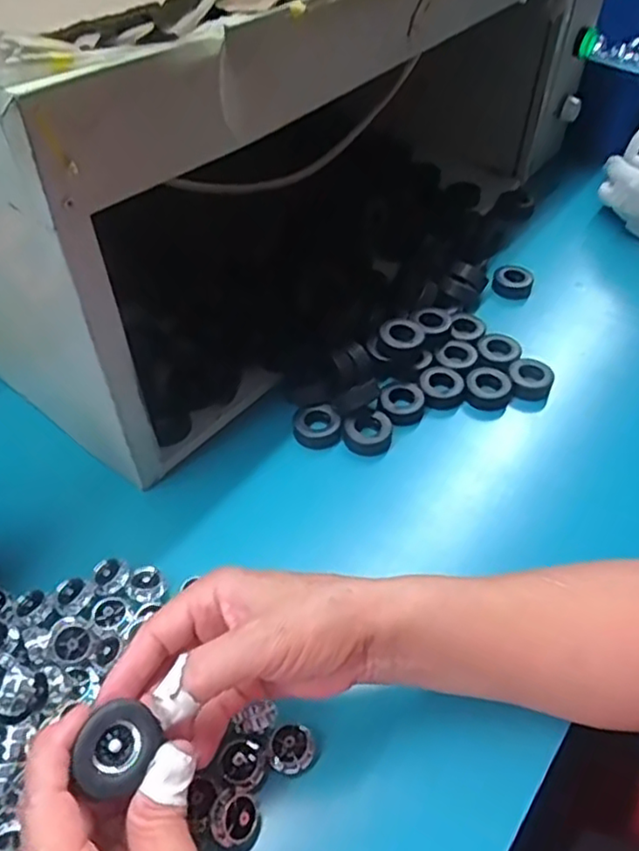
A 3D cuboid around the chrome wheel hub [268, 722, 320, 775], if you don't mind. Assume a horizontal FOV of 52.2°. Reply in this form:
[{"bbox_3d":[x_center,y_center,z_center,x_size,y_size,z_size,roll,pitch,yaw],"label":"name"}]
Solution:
[{"bbox_3d":[-0.014,0.173,0.348,0.024,0.012,0.024,20,51,13],"label":"chrome wheel hub"}]

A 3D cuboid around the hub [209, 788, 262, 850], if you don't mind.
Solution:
[{"bbox_3d":[-0.041,0.196,0.323,0.024,0.020,0.023,-6,50,-9],"label":"hub"}]

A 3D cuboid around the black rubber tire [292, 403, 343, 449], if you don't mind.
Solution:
[{"bbox_3d":[-0.002,0.000,0.510,0.037,0.015,0.034,3,49,-1],"label":"black rubber tire"}]

